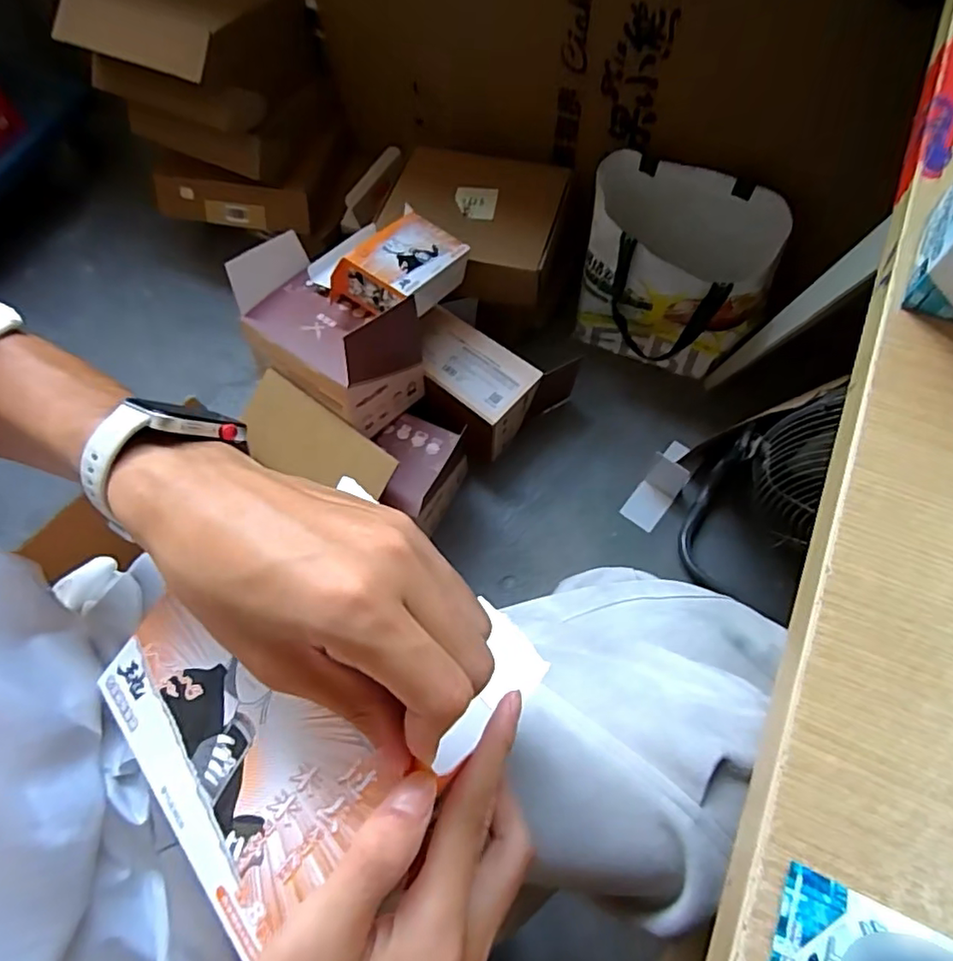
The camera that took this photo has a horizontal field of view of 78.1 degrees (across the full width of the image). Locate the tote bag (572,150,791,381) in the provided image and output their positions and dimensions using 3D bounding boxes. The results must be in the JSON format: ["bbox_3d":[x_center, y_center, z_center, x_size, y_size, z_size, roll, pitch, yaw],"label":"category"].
[{"bbox_3d":[0.340,-0.347,1.061,0.314,0.336,0.203,25,69,14],"label":"tote bag"}]

